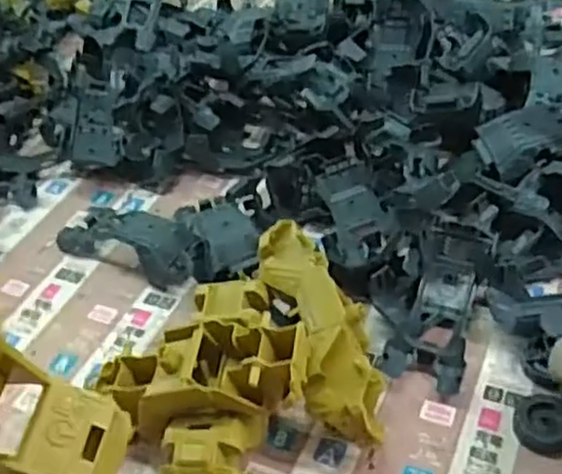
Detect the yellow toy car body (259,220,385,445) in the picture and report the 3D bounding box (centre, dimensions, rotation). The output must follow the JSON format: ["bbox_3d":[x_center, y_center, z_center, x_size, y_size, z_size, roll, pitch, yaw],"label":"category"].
[{"bbox_3d":[0.030,0.062,0.518,0.061,0.056,0.173,-15,56,-9],"label":"yellow toy car body"}]

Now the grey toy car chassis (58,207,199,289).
[{"bbox_3d":[-0.129,0.002,0.652,0.150,0.042,0.055,18,48,25],"label":"grey toy car chassis"}]

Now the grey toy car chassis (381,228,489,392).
[{"bbox_3d":[0.120,0.052,0.555,0.053,0.041,0.127,11,45,19],"label":"grey toy car chassis"}]

